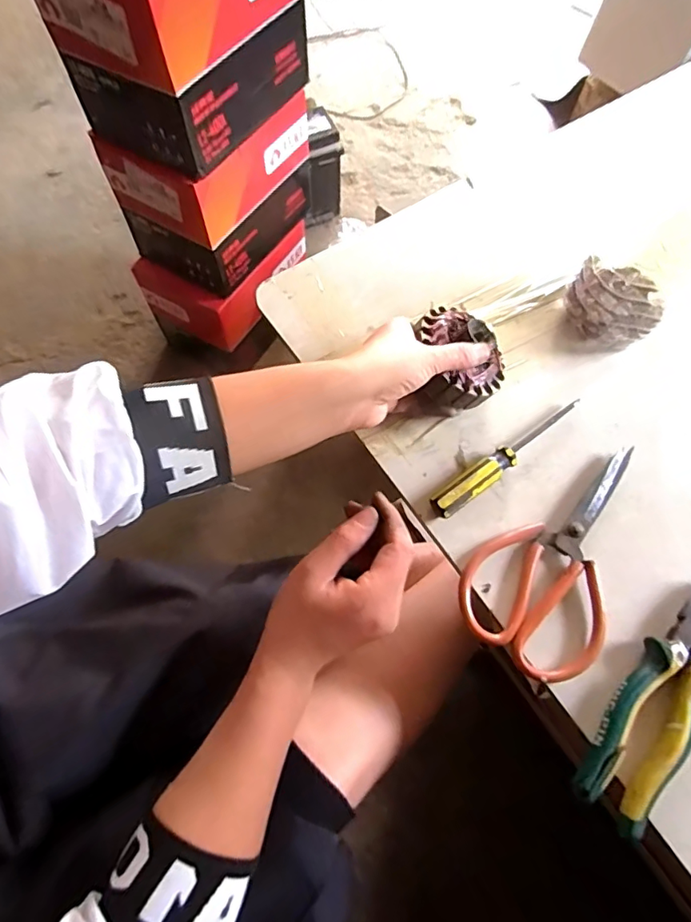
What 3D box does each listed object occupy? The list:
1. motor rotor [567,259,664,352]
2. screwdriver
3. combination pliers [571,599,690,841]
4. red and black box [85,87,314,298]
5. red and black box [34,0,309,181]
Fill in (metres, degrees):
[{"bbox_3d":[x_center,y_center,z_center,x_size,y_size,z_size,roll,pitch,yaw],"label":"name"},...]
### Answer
[{"bbox_3d":[0.251,-0.149,0.485,0.079,0.041,0.072,0,67,1],"label":"motor rotor"},{"bbox_3d":[0.138,-0.005,0.437,0.159,0.022,0.021,-36,71,-13],"label":"screwdriver"},{"bbox_3d":[0.227,0.164,0.371,0.051,0.027,0.187,36,72,15],"label":"combination pliers"},{"bbox_3d":[-0.201,-0.424,0.787,0.198,0.194,0.233,26,70,12],"label":"red and black box"},{"bbox_3d":[-0.187,-0.518,0.612,0.184,0.193,0.248,31,71,13],"label":"red and black box"}]

